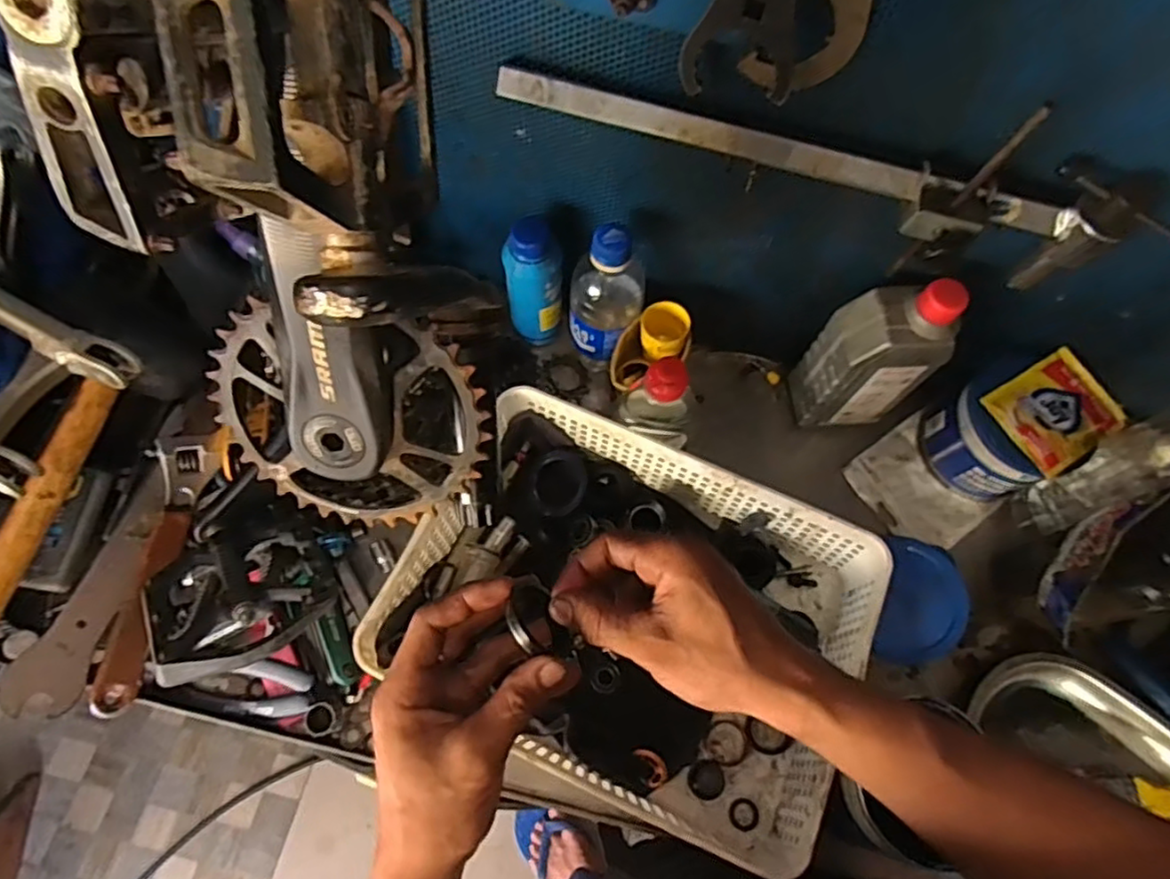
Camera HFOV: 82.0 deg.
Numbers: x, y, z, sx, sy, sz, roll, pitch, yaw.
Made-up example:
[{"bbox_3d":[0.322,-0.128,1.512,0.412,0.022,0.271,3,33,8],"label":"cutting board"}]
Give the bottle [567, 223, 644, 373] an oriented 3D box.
[{"bbox_3d":[0.018,-0.116,0.569,0.060,0.154,0.057,8,67,0],"label":"bottle"}]

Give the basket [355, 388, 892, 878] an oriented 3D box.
[{"bbox_3d":[0.032,0.129,0.520,0.327,0.081,0.250,25,68,8],"label":"basket"}]

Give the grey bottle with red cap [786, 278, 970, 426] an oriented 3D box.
[{"bbox_3d":[0.239,-0.068,0.553,0.084,0.166,0.054,-1,67,-3],"label":"grey bottle with red cap"}]

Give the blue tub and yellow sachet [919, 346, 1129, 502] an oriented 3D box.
[{"bbox_3d":[0.372,-0.006,0.591,0.113,0.102,0.099,-20,69,-11],"label":"blue tub and yellow sachet"}]

